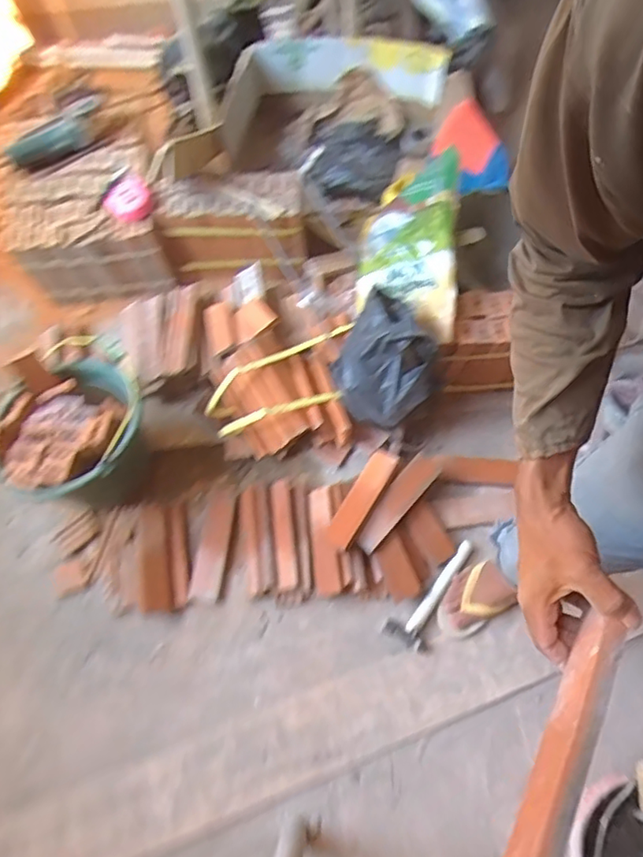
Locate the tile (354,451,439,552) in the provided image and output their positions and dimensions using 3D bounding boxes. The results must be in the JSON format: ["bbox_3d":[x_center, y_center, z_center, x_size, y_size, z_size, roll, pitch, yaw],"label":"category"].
[{"bbox_3d":[0.156,0.151,1.204,0.065,0.017,0.239,43,72,4],"label":"tile"}]

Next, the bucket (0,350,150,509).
[{"bbox_3d":[-0.502,0.021,1.203,0.285,0.261,0.257,-33,71,-12],"label":"bucket"}]

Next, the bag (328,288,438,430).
[{"bbox_3d":[0.125,-0.122,1.215,0.175,0.235,0.226,-32,68,-11],"label":"bag"}]

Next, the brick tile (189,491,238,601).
[{"bbox_3d":[-0.233,0.252,1.244,0.061,0.034,0.230,8,68,4],"label":"brick tile"}]

